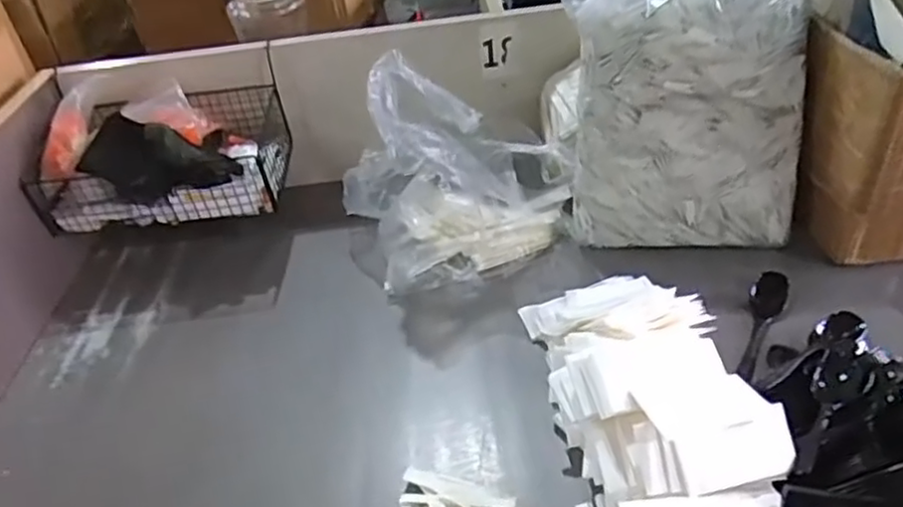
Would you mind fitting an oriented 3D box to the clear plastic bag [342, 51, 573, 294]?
[{"bbox_3d":[0.002,-0.093,0.756,0.237,0.206,0.146,-12,38,-6],"label":"clear plastic bag"}]

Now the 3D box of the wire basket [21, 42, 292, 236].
[{"bbox_3d":[-0.342,-0.125,0.828,0.269,0.118,0.144,-7,38,0],"label":"wire basket"}]

